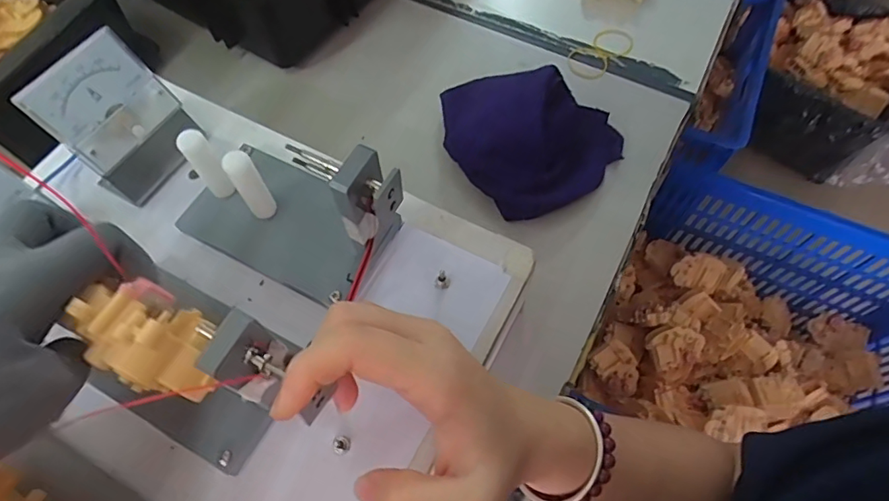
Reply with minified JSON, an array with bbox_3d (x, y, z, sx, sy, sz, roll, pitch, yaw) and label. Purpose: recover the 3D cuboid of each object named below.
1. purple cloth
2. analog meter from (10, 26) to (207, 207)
[{"bbox_3d":[0.065,-0.096,0.415,0.129,0.052,0.119,41,70,19],"label":"purple cloth"},{"bbox_3d":[-0.192,-0.076,0.313,0.045,0.074,0.067,30,67,15],"label":"analog meter"}]

